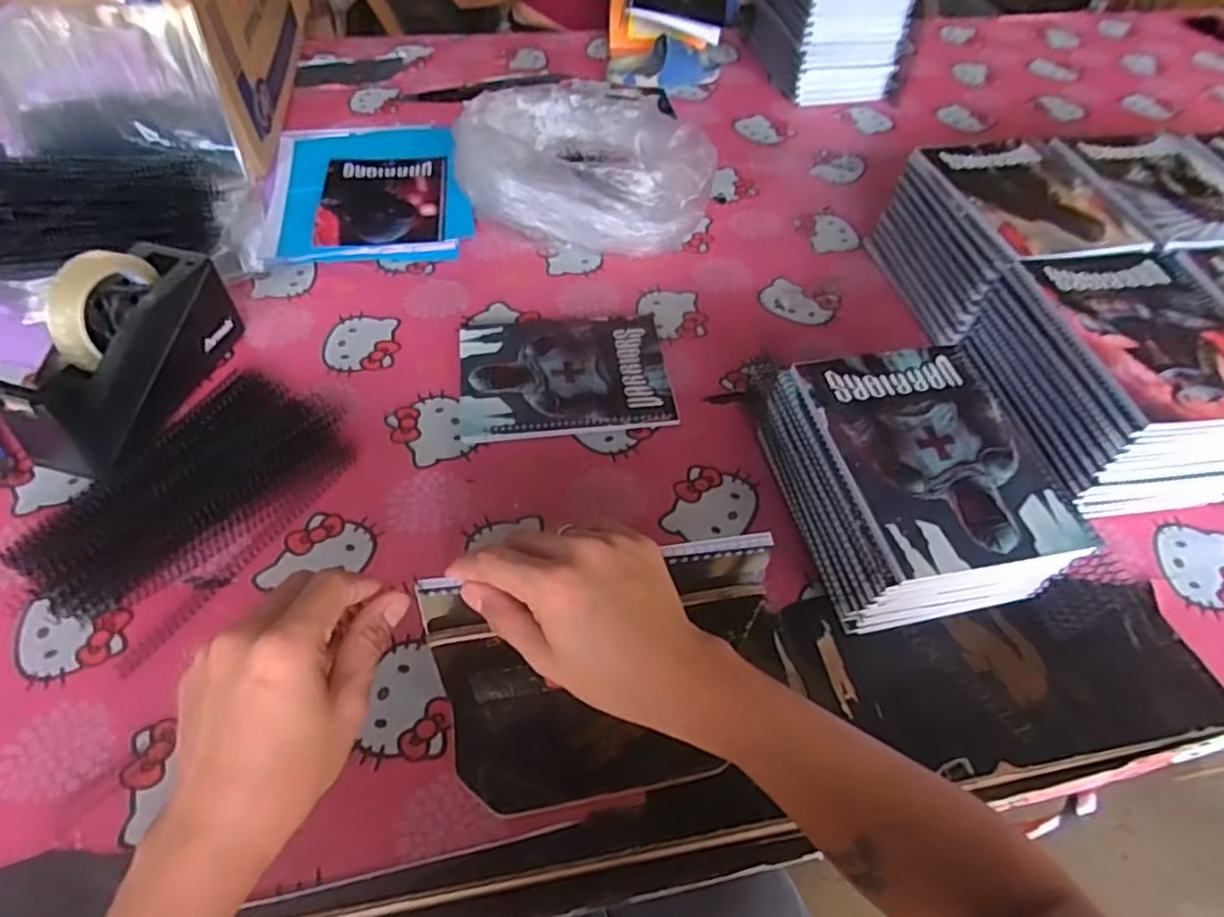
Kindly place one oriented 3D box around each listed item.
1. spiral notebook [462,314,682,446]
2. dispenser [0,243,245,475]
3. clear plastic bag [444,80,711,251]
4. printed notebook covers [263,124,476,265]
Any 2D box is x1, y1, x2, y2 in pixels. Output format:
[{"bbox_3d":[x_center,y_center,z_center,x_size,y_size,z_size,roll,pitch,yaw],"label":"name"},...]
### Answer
[{"bbox_3d":[-0.045,-0.083,0.666,0.195,0.013,0.146,-4,52,-6],"label":"spiral notebook"},{"bbox_3d":[-0.418,-0.096,0.591,0.094,0.118,0.201,13,52,7],"label":"dispenser"},{"bbox_3d":[-0.040,-0.338,0.808,0.265,0.108,0.251,-11,53,-11],"label":"clear plastic bag"},{"bbox_3d":[-0.299,-0.341,0.850,0.224,0.024,0.302,-8,53,-9],"label":"printed notebook covers"}]

